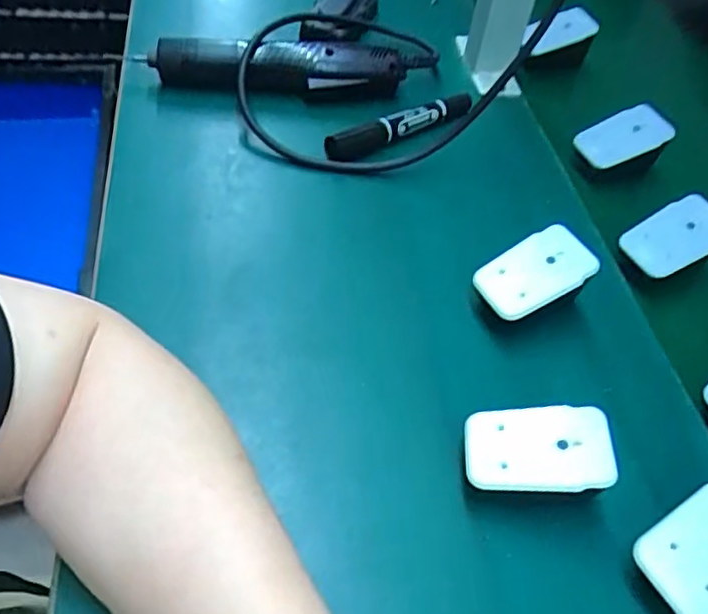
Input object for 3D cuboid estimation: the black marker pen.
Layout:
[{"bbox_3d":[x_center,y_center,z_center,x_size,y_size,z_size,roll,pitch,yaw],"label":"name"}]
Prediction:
[{"bbox_3d":[0.038,-0.142,0.518,0.135,0.022,0.019,-24,57,-24],"label":"black marker pen"}]

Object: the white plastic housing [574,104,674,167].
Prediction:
[{"bbox_3d":[0.210,-0.133,0.514,0.071,0.009,0.038,-22,63,0],"label":"white plastic housing"}]

